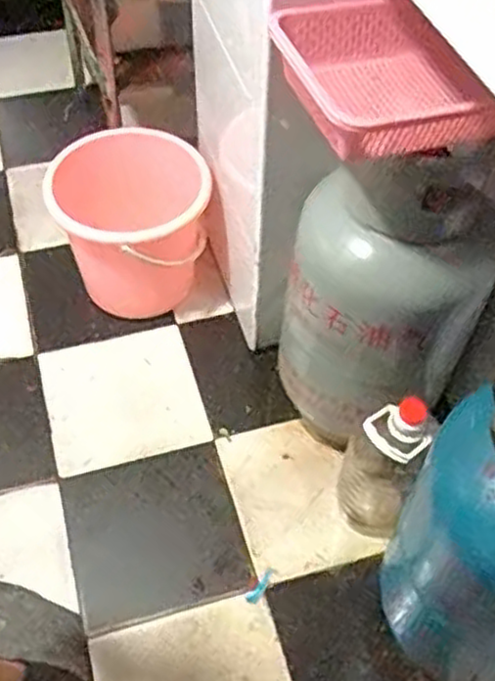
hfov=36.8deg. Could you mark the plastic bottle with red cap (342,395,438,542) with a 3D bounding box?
[{"bbox_3d":[0.220,0.219,1.244,0.125,0.310,0.111,18,55,11],"label":"plastic bottle with red cap"}]

